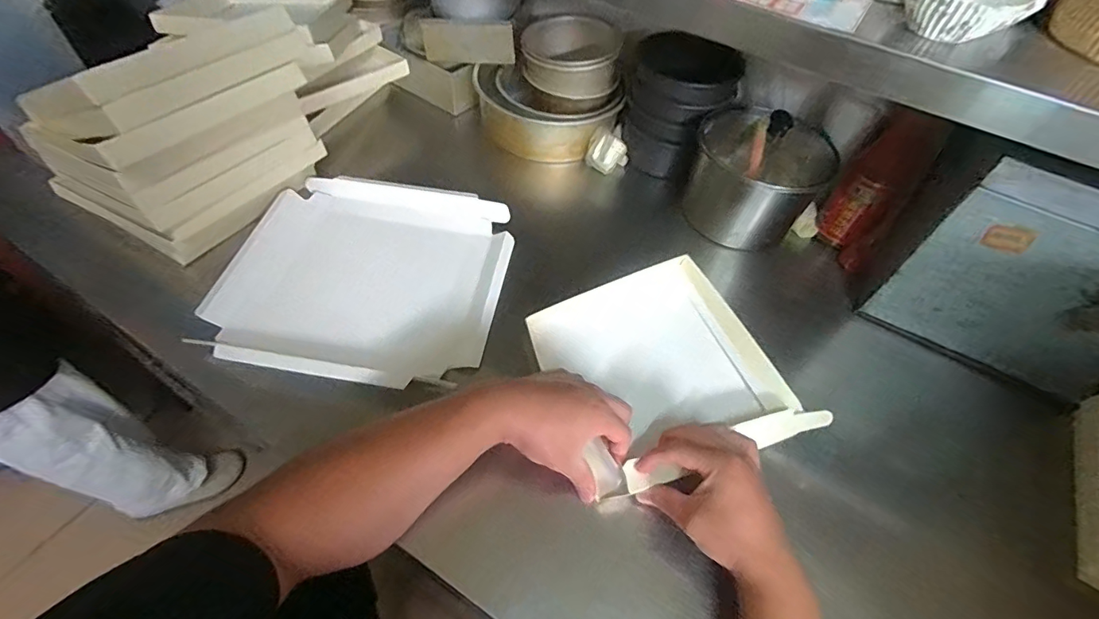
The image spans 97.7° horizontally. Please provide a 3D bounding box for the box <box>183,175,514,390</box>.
[{"bbox_3d":[-0.227,-0.052,0.624,0.333,0.046,0.335,9,54,1],"label":"box"}]

